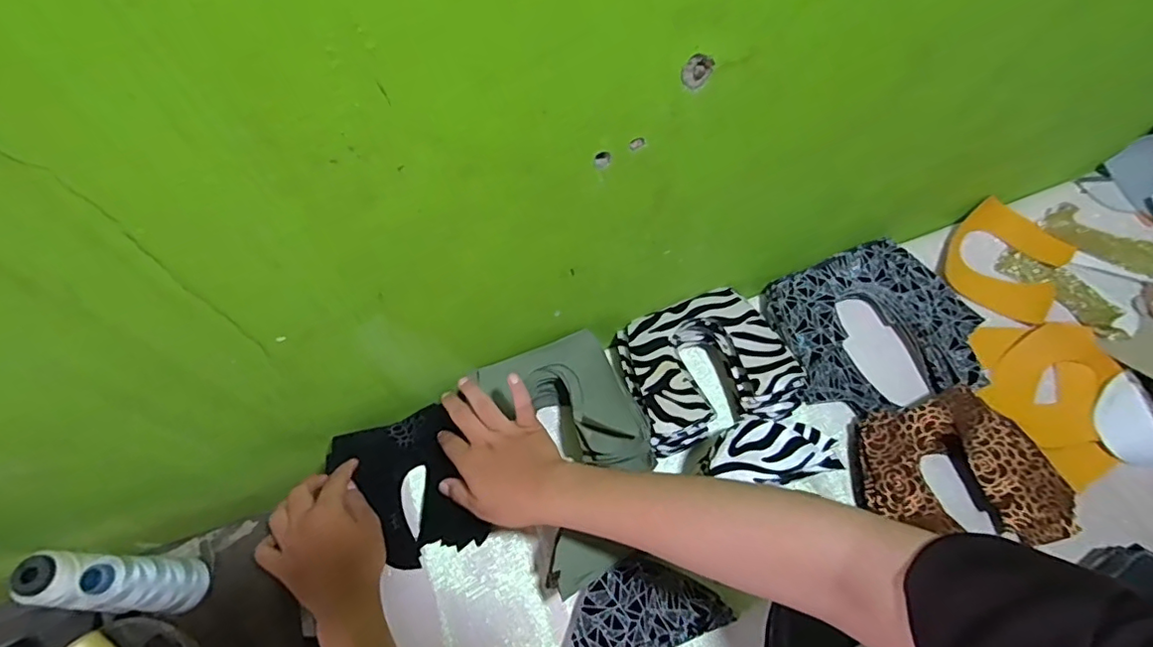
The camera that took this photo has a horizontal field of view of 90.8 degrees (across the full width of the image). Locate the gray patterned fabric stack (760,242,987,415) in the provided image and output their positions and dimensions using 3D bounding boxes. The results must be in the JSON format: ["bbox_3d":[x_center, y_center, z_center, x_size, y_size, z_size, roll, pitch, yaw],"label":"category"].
[{"bbox_3d":[0.311,0.005,0.595,0.203,0.031,0.176,-15,62,-5],"label":"gray patterned fabric stack"}]

